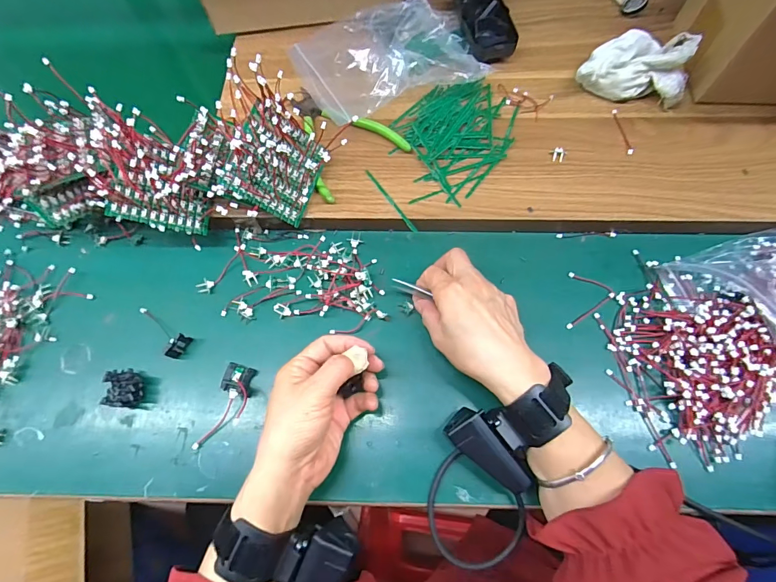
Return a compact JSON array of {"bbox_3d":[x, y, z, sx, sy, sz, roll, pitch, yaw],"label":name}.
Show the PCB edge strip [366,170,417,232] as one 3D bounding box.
[{"bbox_3d":[0.002,-0.093,0.406,0.005,0.004,0.084,-34,71,-10],"label":"PCB edge strip"}]

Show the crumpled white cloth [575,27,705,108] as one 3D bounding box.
[{"bbox_3d":[0.249,-0.237,0.416,0.104,0.063,0.067,8,69,6],"label":"crumpled white cloth"}]

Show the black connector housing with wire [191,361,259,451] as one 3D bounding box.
[{"bbox_3d":[-0.145,0.102,0.358,0.027,0.019,0.077,17,70,9],"label":"black connector housing with wire"}]

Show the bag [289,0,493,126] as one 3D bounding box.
[{"bbox_3d":[-0.001,-0.267,0.443,0.194,0.050,0.163,-23,69,-6],"label":"bag"}]

